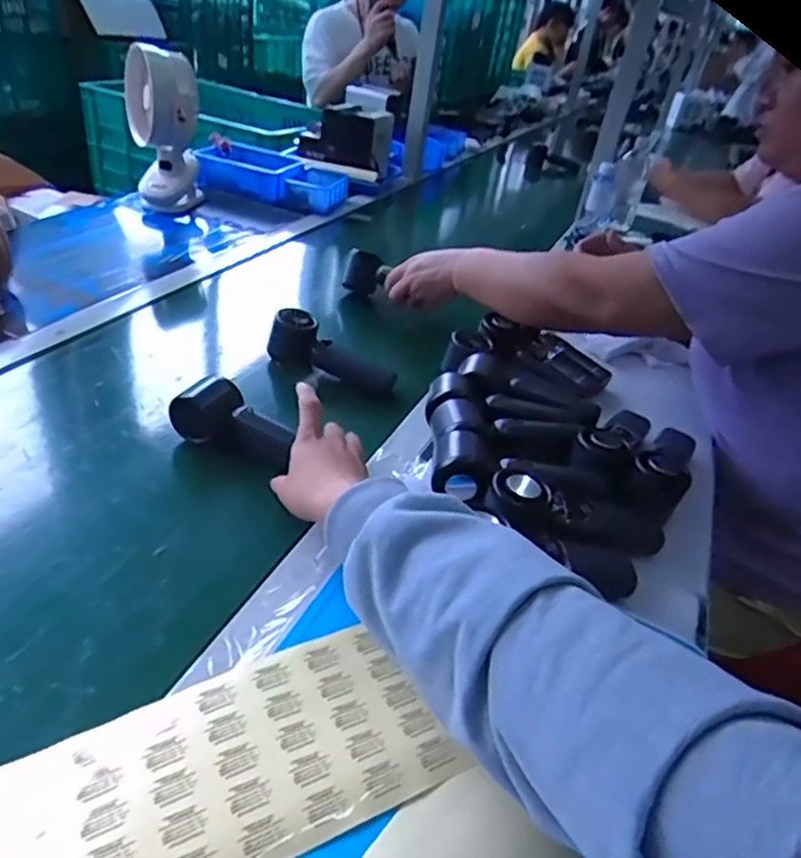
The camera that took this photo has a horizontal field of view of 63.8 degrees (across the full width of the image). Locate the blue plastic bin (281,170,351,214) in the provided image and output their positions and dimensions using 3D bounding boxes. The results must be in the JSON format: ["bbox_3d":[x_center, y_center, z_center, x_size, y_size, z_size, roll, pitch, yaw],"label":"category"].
[{"bbox_3d":[-0.175,-0.486,1.320,0.109,0.056,0.126,10,30,5],"label":"blue plastic bin"}]

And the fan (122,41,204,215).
[{"bbox_3d":[-0.425,-0.535,1.152,0.117,0.258,0.145,-5,32,-20],"label":"fan"}]

